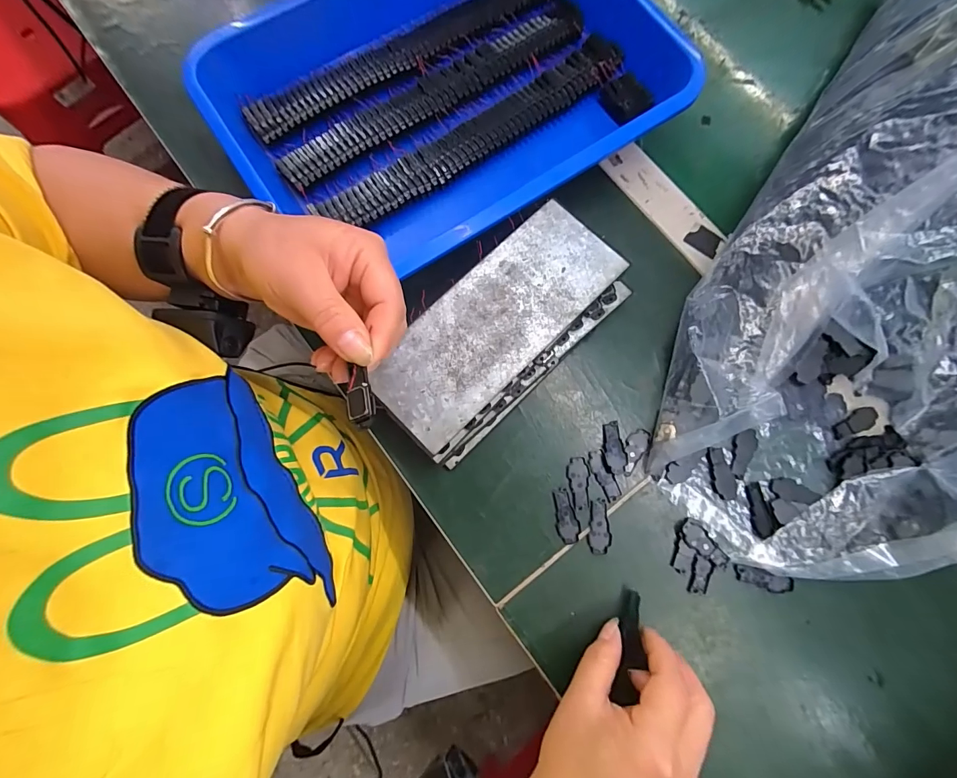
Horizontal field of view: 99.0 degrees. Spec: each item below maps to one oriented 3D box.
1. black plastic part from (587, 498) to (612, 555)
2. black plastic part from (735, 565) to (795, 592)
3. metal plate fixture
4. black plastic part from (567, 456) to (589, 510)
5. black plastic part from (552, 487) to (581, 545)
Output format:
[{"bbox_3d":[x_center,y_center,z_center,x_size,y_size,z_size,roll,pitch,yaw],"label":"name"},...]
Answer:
[{"bbox_3d":[0.090,0.102,0.301,0.016,0.004,0.038,4,78,0],"label":"black plastic part"},{"bbox_3d":[0.206,0.138,0.295,0.042,0.004,0.012,14,78,2],"label":"black plastic part"},{"bbox_3d":[0.016,-0.041,0.309,0.196,0.040,0.090,-43,82,-9],"label":"metal plate fixture"},{"bbox_3d":[0.076,0.071,0.306,0.016,0.004,0.038,-8,78,-3],"label":"black plastic part"},{"bbox_3d":[0.065,0.094,0.302,0.016,0.004,0.039,-10,79,-3],"label":"black plastic part"}]

